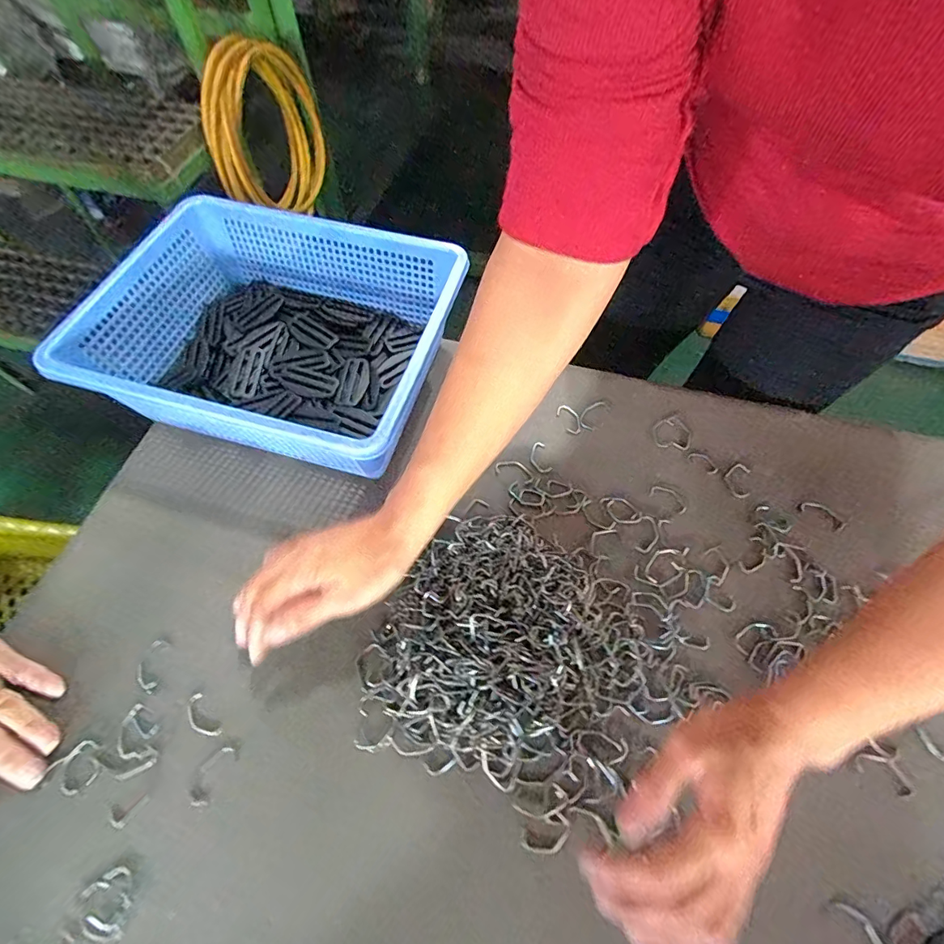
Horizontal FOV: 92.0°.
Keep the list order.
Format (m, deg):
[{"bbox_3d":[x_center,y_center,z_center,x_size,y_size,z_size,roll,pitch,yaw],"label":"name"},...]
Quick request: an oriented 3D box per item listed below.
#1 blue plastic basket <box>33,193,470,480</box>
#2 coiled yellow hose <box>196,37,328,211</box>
[{"bbox_3d":[-0.175,-0.123,0.434,0.294,0.104,0.235,15,62,8],"label":"blue plastic basket"},{"bbox_3d":[-0.458,-0.768,1.052,0.103,0.332,0.378,6,61,3],"label":"coiled yellow hose"}]

